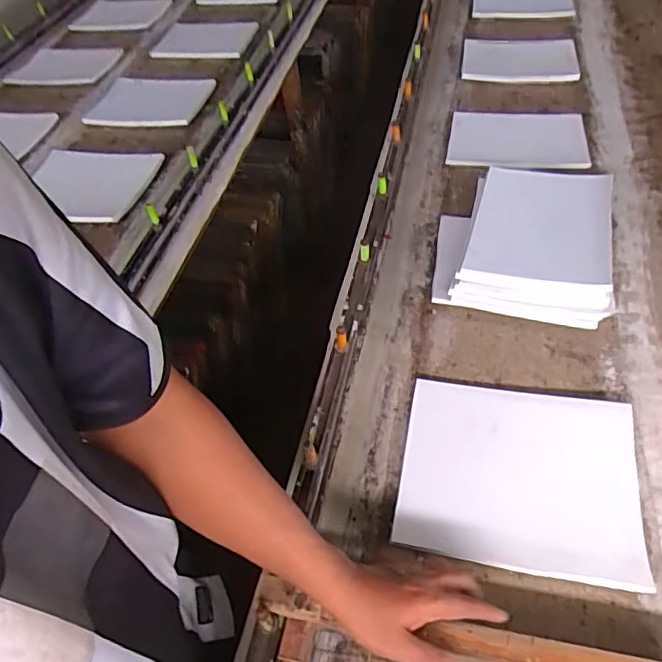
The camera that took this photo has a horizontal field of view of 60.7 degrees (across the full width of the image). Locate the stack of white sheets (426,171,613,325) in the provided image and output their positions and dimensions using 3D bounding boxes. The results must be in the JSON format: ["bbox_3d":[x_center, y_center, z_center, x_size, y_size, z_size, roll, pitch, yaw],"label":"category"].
[{"bbox_3d":[0.309,-0.150,0.925,0.258,0.098,0.294,6,48,13],"label":"stack of white sheets"}]

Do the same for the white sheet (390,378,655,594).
[{"bbox_3d":[0.229,0.174,0.701,0.273,0.013,0.236,5,52,15],"label":"white sheet"}]

